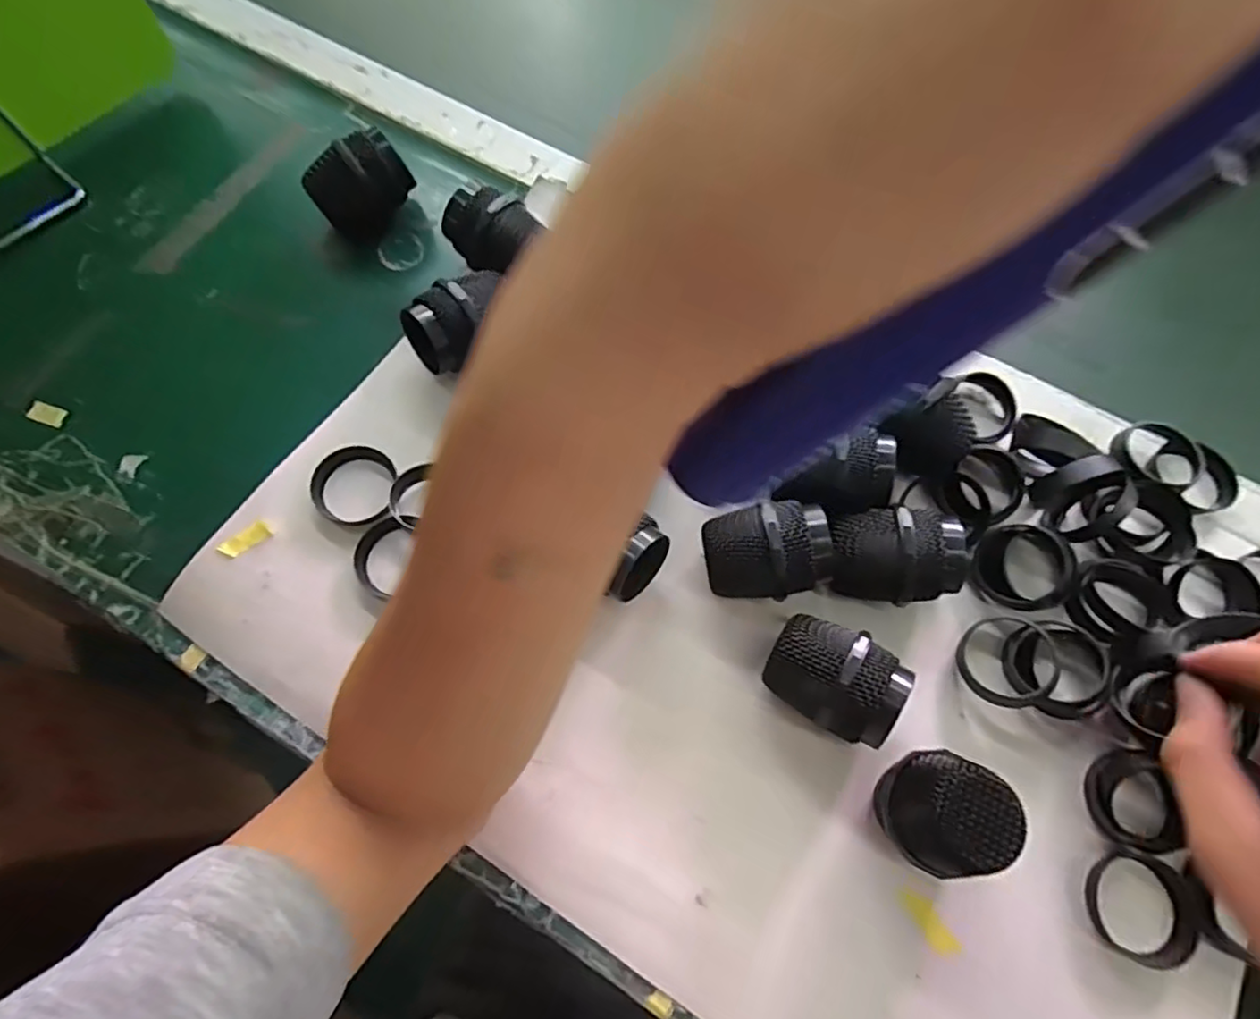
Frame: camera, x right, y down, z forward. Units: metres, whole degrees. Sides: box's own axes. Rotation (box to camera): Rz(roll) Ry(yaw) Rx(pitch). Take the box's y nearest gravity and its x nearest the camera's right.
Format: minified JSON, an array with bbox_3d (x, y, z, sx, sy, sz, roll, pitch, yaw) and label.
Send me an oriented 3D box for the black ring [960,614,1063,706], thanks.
[{"bbox_3d":[0.187,0.075,0.313,0.045,0.012,0.045,-10,61,19],"label":"black ring"}]

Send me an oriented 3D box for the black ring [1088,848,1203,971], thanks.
[{"bbox_3d":[0.228,0.178,0.283,0.046,0.008,0.042,1,69,-1],"label":"black ring"}]

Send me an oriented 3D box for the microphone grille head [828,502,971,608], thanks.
[{"bbox_3d":[0.128,0.026,0.314,0.060,0.049,0.043,4,69,0],"label":"microphone grille head"}]

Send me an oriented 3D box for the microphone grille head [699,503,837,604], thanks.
[{"bbox_3d":[0.066,0.023,0.314,0.058,0.049,0.042,-6,70,-4],"label":"microphone grille head"}]

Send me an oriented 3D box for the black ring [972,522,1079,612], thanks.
[{"bbox_3d":[0.205,0.029,0.329,0.043,0.021,0.046,1,69,-1],"label":"black ring"}]

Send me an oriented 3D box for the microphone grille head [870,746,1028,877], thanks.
[{"bbox_3d":[0.130,0.129,0.271,0.044,0.055,0.042,1,69,-1],"label":"microphone grille head"}]

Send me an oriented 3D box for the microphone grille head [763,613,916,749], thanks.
[{"bbox_3d":[0.093,0.079,0.293,0.057,0.048,0.044,24,71,7],"label":"microphone grille head"}]

